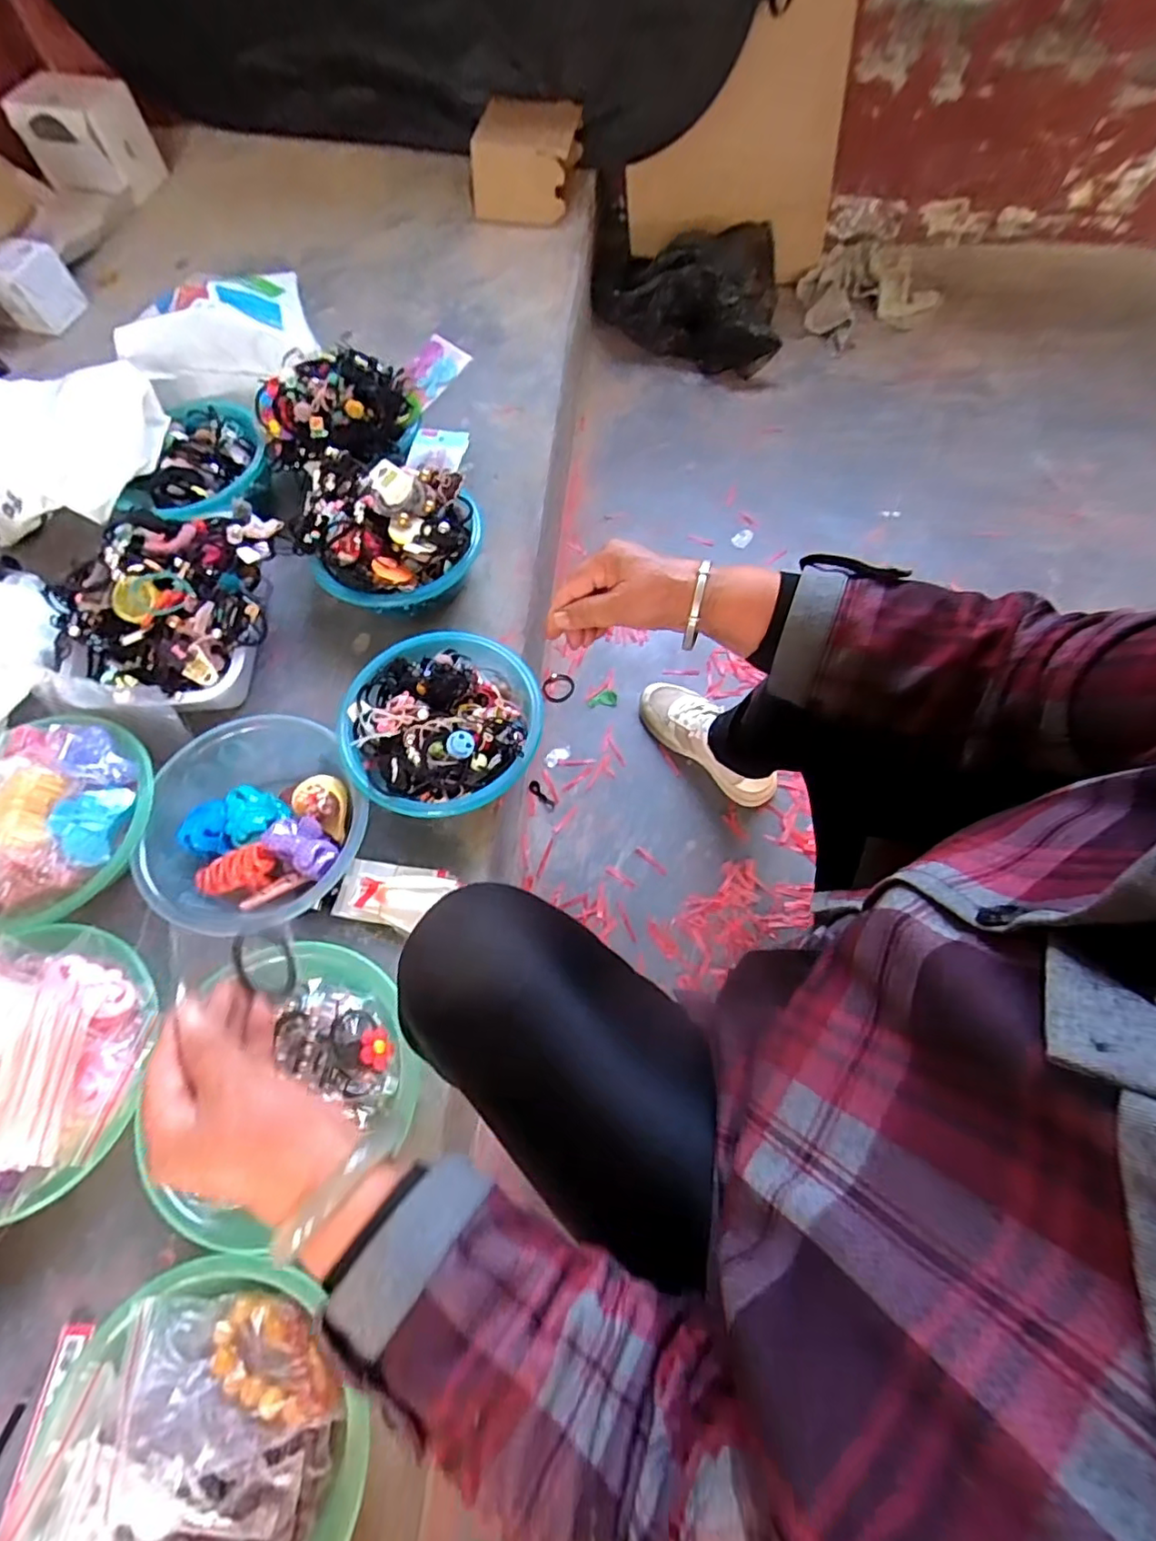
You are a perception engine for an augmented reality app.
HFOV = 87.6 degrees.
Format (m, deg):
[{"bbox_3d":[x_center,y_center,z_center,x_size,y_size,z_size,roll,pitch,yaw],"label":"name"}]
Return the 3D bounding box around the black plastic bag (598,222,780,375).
[{"bbox_3d":[0.221,-0.957,1.236,0.367,0.190,0.209,3,66,3],"label":"black plastic bag"}]

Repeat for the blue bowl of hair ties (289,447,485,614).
[{"bbox_3d":[-0.250,-0.298,0.786,0.219,0.134,0.205,-1,66,1],"label":"blue bowl of hair ties"}]

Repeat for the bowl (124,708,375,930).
[{"bbox_3d":[-0.359,0.061,0.670,0.223,0.077,0.215,-1,66,1],"label":"bowl"}]

